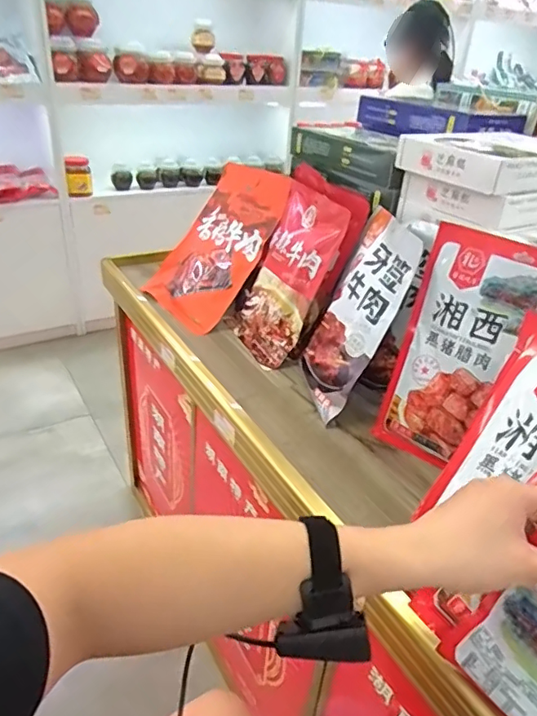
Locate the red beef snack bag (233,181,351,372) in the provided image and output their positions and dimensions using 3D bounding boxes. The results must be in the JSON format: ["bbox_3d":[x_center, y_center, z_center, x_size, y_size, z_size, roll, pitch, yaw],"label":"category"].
[{"bbox_3d":[0.027,-0.146,0.949,0.027,0.290,0.173,10,24,-41],"label":"red beef snack bag"}]

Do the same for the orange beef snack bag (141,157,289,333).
[{"bbox_3d":[-0.103,-0.227,1.082,0.241,0.328,0.037,40,7,40],"label":"orange beef snack bag"}]

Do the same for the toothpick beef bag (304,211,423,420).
[{"bbox_3d":[0.128,-0.063,0.799,0.022,0.292,0.163,17,19,-26],"label":"toothpick beef bag"}]

